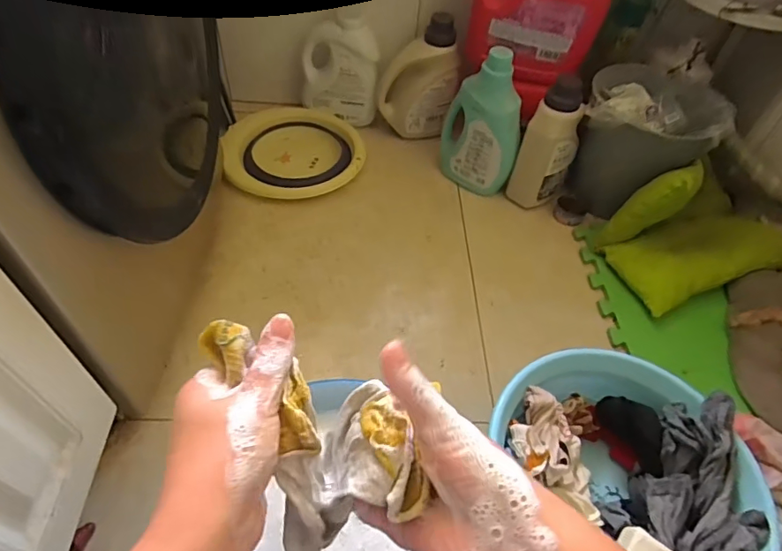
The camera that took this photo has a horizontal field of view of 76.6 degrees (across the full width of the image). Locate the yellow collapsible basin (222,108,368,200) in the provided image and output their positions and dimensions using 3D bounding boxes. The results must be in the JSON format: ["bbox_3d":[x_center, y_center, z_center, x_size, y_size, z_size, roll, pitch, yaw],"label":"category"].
[{"bbox_3d":[-0.217,-0.280,1.115,0.299,0.031,0.277,3,52,-4],"label":"yellow collapsible basin"}]

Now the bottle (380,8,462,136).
[{"bbox_3d":[0.063,-0.443,1.133,0.177,0.248,0.083,1,52,-6],"label":"bottle"}]

